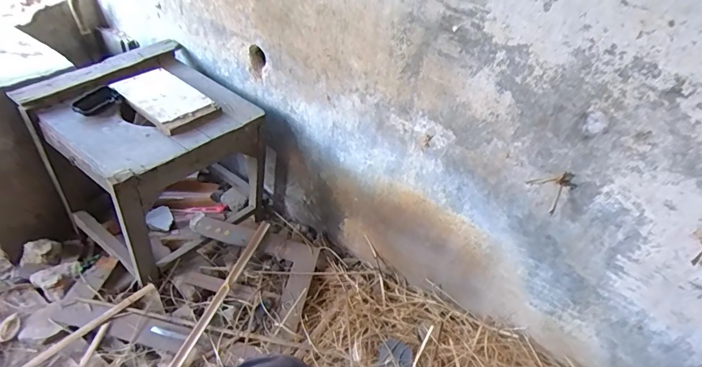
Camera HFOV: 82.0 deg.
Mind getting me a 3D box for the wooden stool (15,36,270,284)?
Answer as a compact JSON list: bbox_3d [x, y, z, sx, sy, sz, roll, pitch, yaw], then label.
[{"bbox_3d":[-0.542,-0.058,1.188,0.461,0.457,0.465,29,47,22],"label":"wooden stool"}]

